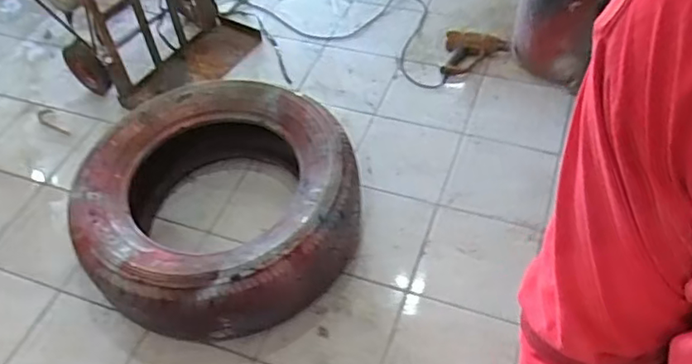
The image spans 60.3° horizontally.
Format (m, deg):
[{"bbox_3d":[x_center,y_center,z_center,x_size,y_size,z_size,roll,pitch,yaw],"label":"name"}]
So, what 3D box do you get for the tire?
[{"bbox_3d":[-0.331,0.065,1.566,0.672,0.260,0.645,-2,49,3],"label":"tire"}]

